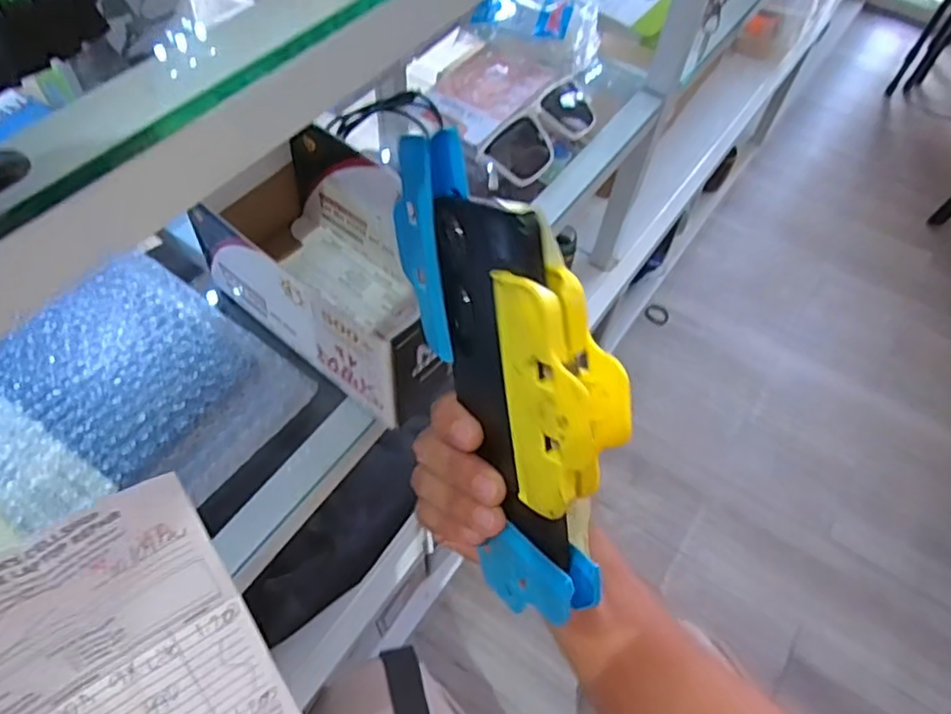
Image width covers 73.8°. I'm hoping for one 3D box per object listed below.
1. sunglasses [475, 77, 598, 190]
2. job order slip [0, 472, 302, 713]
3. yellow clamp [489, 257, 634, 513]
[{"bbox_3d":[0.064,-0.203,0.562,0.057,0.045,0.168,27,49,16],"label":"sunglasses"},{"bbox_3d":[-0.135,0.127,0.241,0.102,0.145,0.021,-28,23,-29],"label":"job order slip"},{"bbox_3d":[0.035,0.016,0.235,0.039,0.096,0.037,-10,19,-6],"label":"yellow clamp"}]

